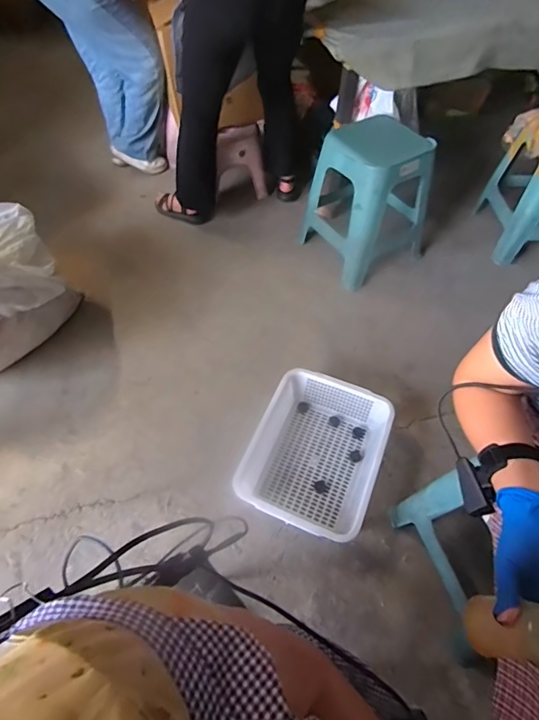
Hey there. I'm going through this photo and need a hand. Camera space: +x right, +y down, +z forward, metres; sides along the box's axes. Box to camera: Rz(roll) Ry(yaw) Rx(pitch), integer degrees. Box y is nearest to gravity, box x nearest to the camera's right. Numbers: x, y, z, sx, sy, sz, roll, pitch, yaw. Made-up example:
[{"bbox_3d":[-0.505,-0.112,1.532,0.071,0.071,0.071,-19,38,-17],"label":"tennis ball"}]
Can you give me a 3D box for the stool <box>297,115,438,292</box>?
[{"bbox_3d":[0.351,-0.572,1.584,0.371,0.449,0.323,-33,62,-20],"label":"stool"}]

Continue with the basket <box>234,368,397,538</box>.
[{"bbox_3d":[0.133,0.255,1.229,0.336,0.119,0.432,20,58,13],"label":"basket"}]

